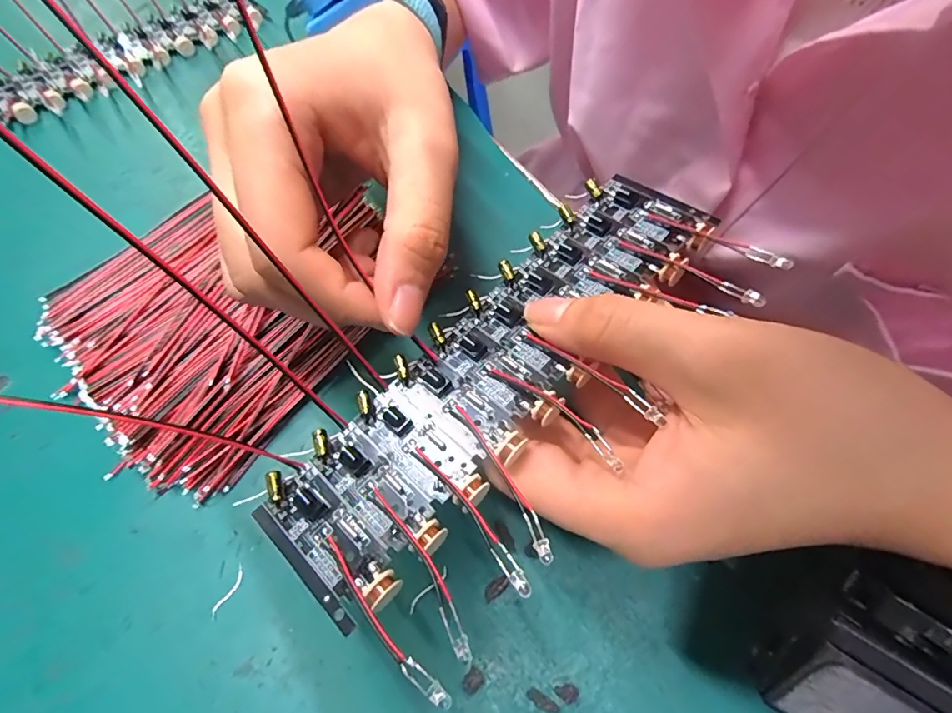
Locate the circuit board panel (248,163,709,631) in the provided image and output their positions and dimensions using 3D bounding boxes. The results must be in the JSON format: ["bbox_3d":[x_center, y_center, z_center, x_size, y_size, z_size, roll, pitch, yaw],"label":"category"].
[{"bbox_3d":[0.009,-0.002,0.145,0.045,0.010,0.161,39,71,17],"label":"circuit board panel"}]

